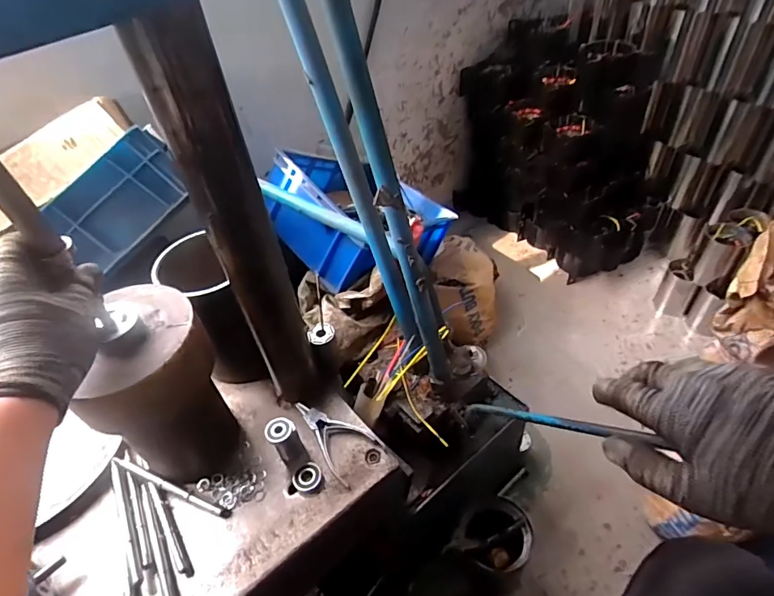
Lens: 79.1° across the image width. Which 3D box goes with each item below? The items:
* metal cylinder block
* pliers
[{"bbox_3d":[-0.253,0.109,0.543,0.129,0.215,0.142,1,45,8],"label":"metal cylinder block"},{"bbox_3d":[-0.072,0.176,0.611,0.068,0.015,0.133,-38,52,-27],"label":"pliers"}]

